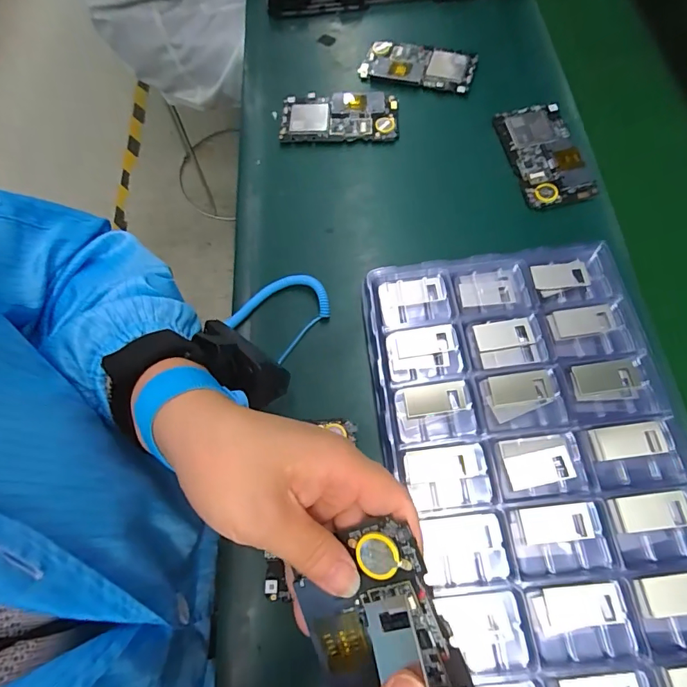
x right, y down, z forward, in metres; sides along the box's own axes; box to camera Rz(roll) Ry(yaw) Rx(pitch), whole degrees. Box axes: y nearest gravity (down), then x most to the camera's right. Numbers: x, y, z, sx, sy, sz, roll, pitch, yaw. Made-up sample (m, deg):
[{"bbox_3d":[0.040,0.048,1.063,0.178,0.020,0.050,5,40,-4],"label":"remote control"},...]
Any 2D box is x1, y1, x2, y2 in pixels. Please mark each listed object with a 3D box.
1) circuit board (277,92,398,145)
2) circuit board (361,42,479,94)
[{"bbox_3d":[-0.005,-0.247,0.480,0.126,0.013,0.064,-1,68,1],"label":"circuit board"},{"bbox_3d":[0.085,-0.318,0.501,0.124,0.011,0.058,14,69,7],"label":"circuit board"}]

